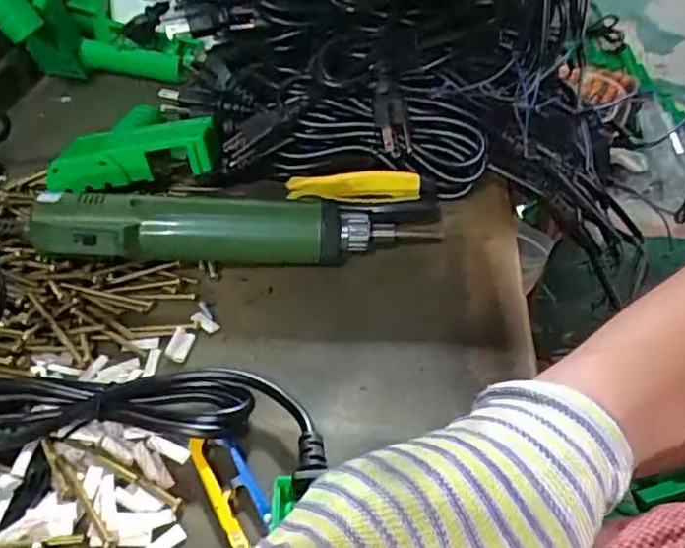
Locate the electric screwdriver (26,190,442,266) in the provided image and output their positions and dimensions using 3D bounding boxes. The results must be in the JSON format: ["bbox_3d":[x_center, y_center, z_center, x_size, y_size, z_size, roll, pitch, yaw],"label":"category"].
[{"bbox_3d":[-0.063,-0.026,0.386,0.235,0.050,0.030,-4,40,-8],"label":"electric screwdriver"}]

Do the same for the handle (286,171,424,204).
[{"bbox_3d":[0.008,-0.062,0.446,0.092,0.021,0.014,-2,40,-4],"label":"handle"}]

